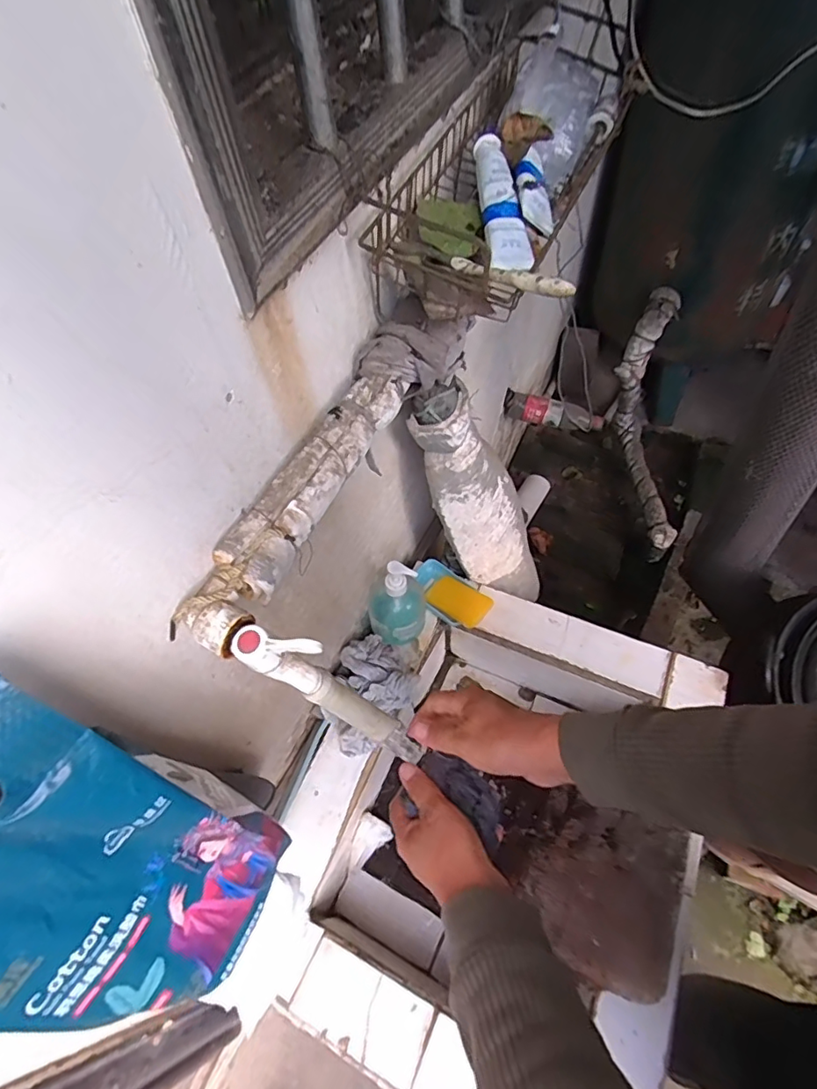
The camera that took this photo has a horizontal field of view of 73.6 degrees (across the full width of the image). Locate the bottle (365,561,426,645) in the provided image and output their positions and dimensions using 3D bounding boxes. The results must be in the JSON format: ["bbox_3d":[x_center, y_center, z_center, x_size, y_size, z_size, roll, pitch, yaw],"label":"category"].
[{"bbox_3d":[-0.019,0.083,0.790,0.083,0.166,0.082,-2,58,3],"label":"bottle"}]

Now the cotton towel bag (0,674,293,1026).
[{"bbox_3d":[-0.181,0.192,0.317,0.059,0.289,0.143,7,57,32],"label":"cotton towel bag"}]

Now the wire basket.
[{"bbox_3d":[0.101,-0.381,0.540,0.153,0.075,0.394,22,63,17],"label":"wire basket"}]

